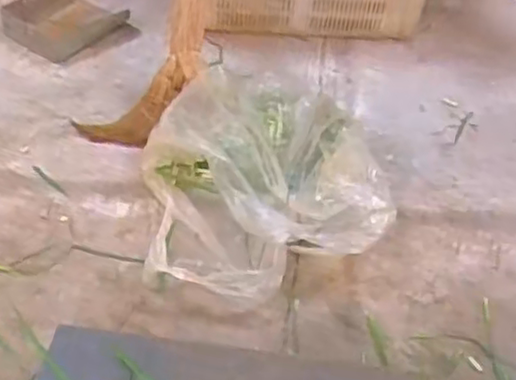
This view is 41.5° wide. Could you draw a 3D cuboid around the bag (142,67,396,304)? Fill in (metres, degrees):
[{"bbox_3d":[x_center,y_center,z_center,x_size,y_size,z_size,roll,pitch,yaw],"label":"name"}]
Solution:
[{"bbox_3d":[0.005,-0.023,1.237,0.426,0.140,0.486,5,45,-3],"label":"bag"}]

